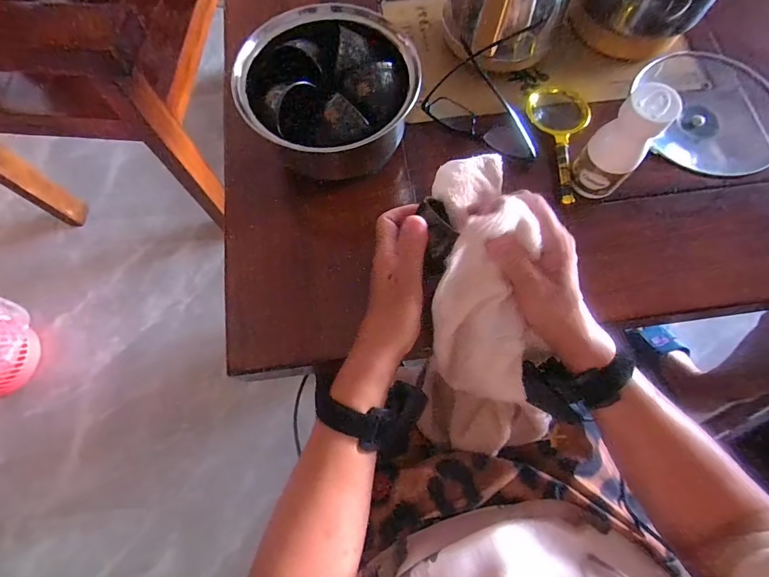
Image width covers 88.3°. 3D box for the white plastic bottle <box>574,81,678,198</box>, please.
[{"bbox_3d":[0.217,-0.131,0.367,0.047,0.102,0.043,43,77,13],"label":"white plastic bottle"}]

